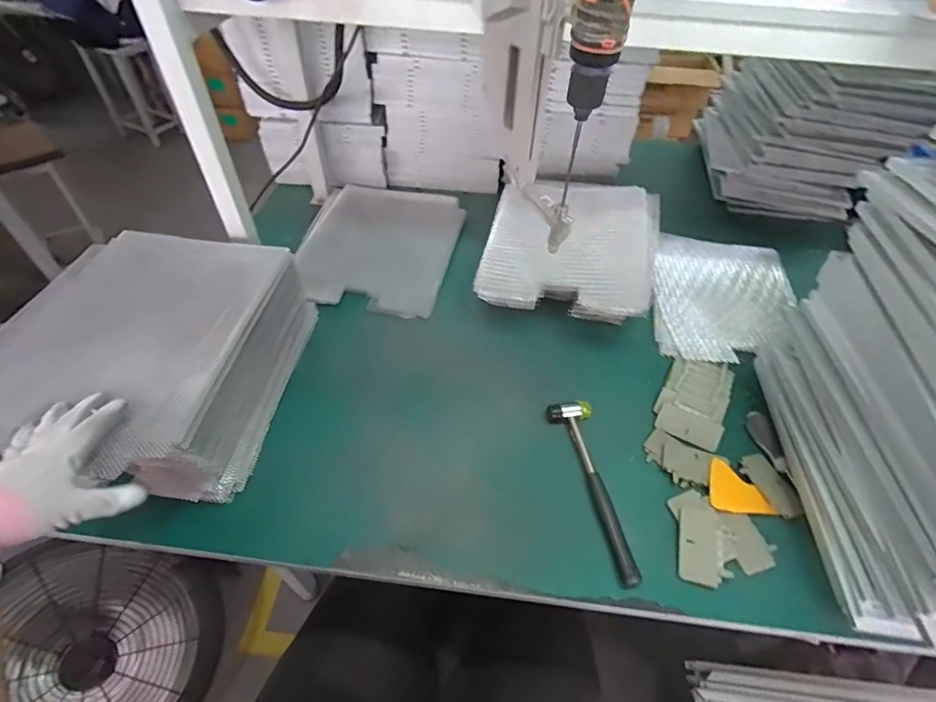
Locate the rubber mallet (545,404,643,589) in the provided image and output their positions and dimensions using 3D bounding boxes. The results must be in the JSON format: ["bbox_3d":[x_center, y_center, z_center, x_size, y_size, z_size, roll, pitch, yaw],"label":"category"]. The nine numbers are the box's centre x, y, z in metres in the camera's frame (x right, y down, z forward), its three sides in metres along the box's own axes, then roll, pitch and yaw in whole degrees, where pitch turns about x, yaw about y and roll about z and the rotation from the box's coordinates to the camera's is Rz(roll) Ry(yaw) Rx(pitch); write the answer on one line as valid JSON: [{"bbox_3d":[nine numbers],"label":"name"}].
[{"bbox_3d":[0.175,0.171,0.600,0.059,0.031,0.241,-10,50,-12],"label":"rubber mallet"}]

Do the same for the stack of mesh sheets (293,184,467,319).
[{"bbox_3d":[-0.173,-0.216,0.914,0.290,0.030,0.374,9,49,5],"label":"stack of mesh sheets"}]

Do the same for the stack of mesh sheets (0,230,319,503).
[{"bbox_3d":[-0.398,0.009,0.606,0.281,0.151,0.355,10,49,6],"label":"stack of mesh sheets"}]

